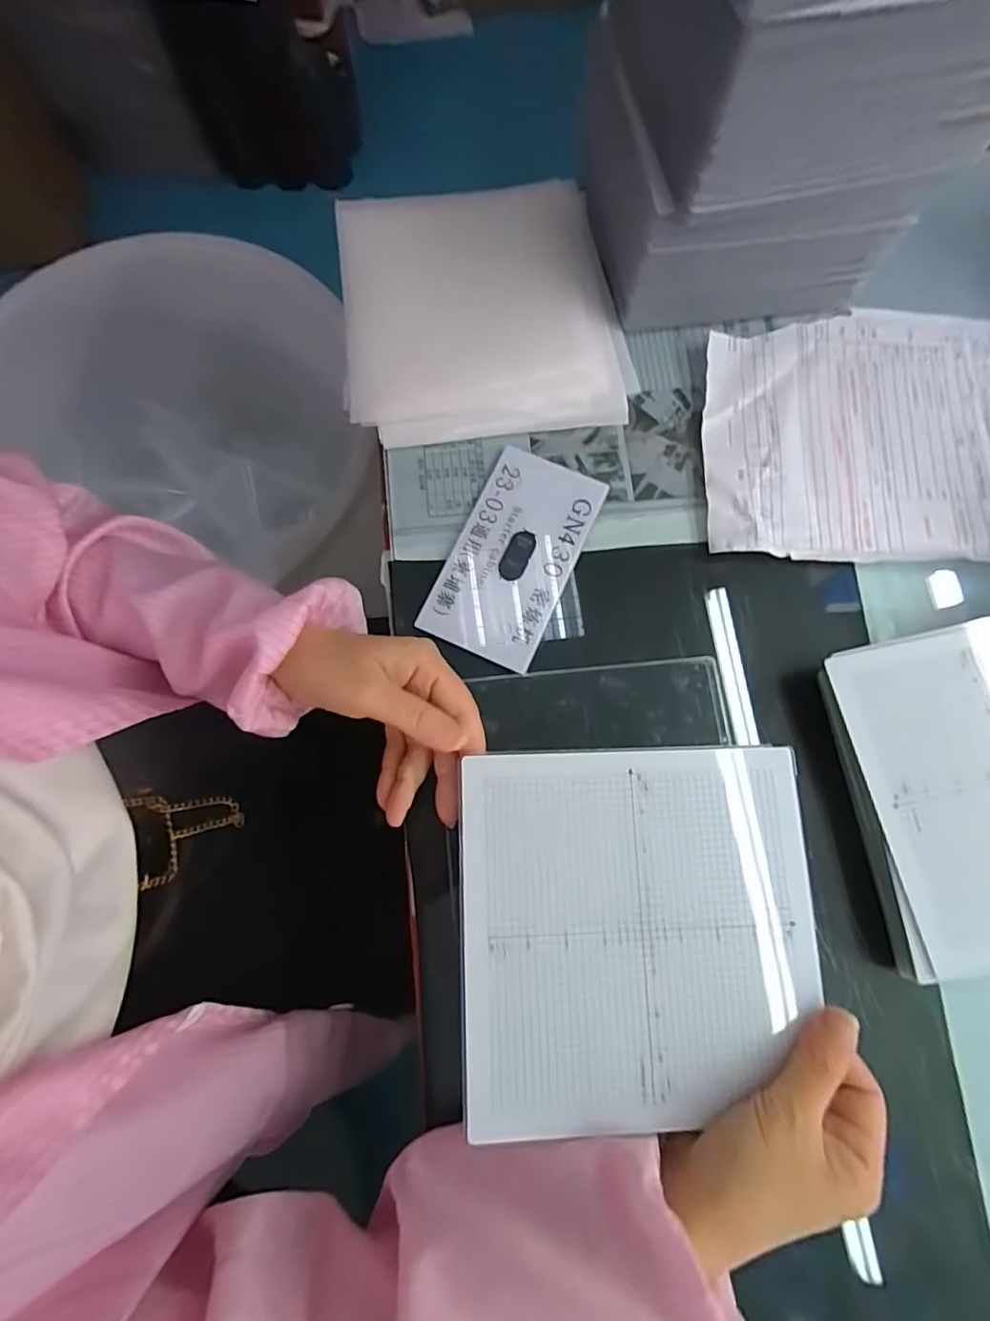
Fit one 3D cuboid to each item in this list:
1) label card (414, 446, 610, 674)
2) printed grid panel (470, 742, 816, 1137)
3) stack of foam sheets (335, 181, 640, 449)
[{"bbox_3d":[0.013,-0.073,0.391,0.082,0.006,0.149,24,78,7],"label":"label card"},{"bbox_3d":[0.074,0.136,0.291,0.179,0.008,0.175,-1,78,-3],"label":"printed grid panel"},{"bbox_3d":[-0.013,-0.268,0.438,0.203,0.019,0.219,-7,76,-1],"label":"stack of foam sheets"}]

